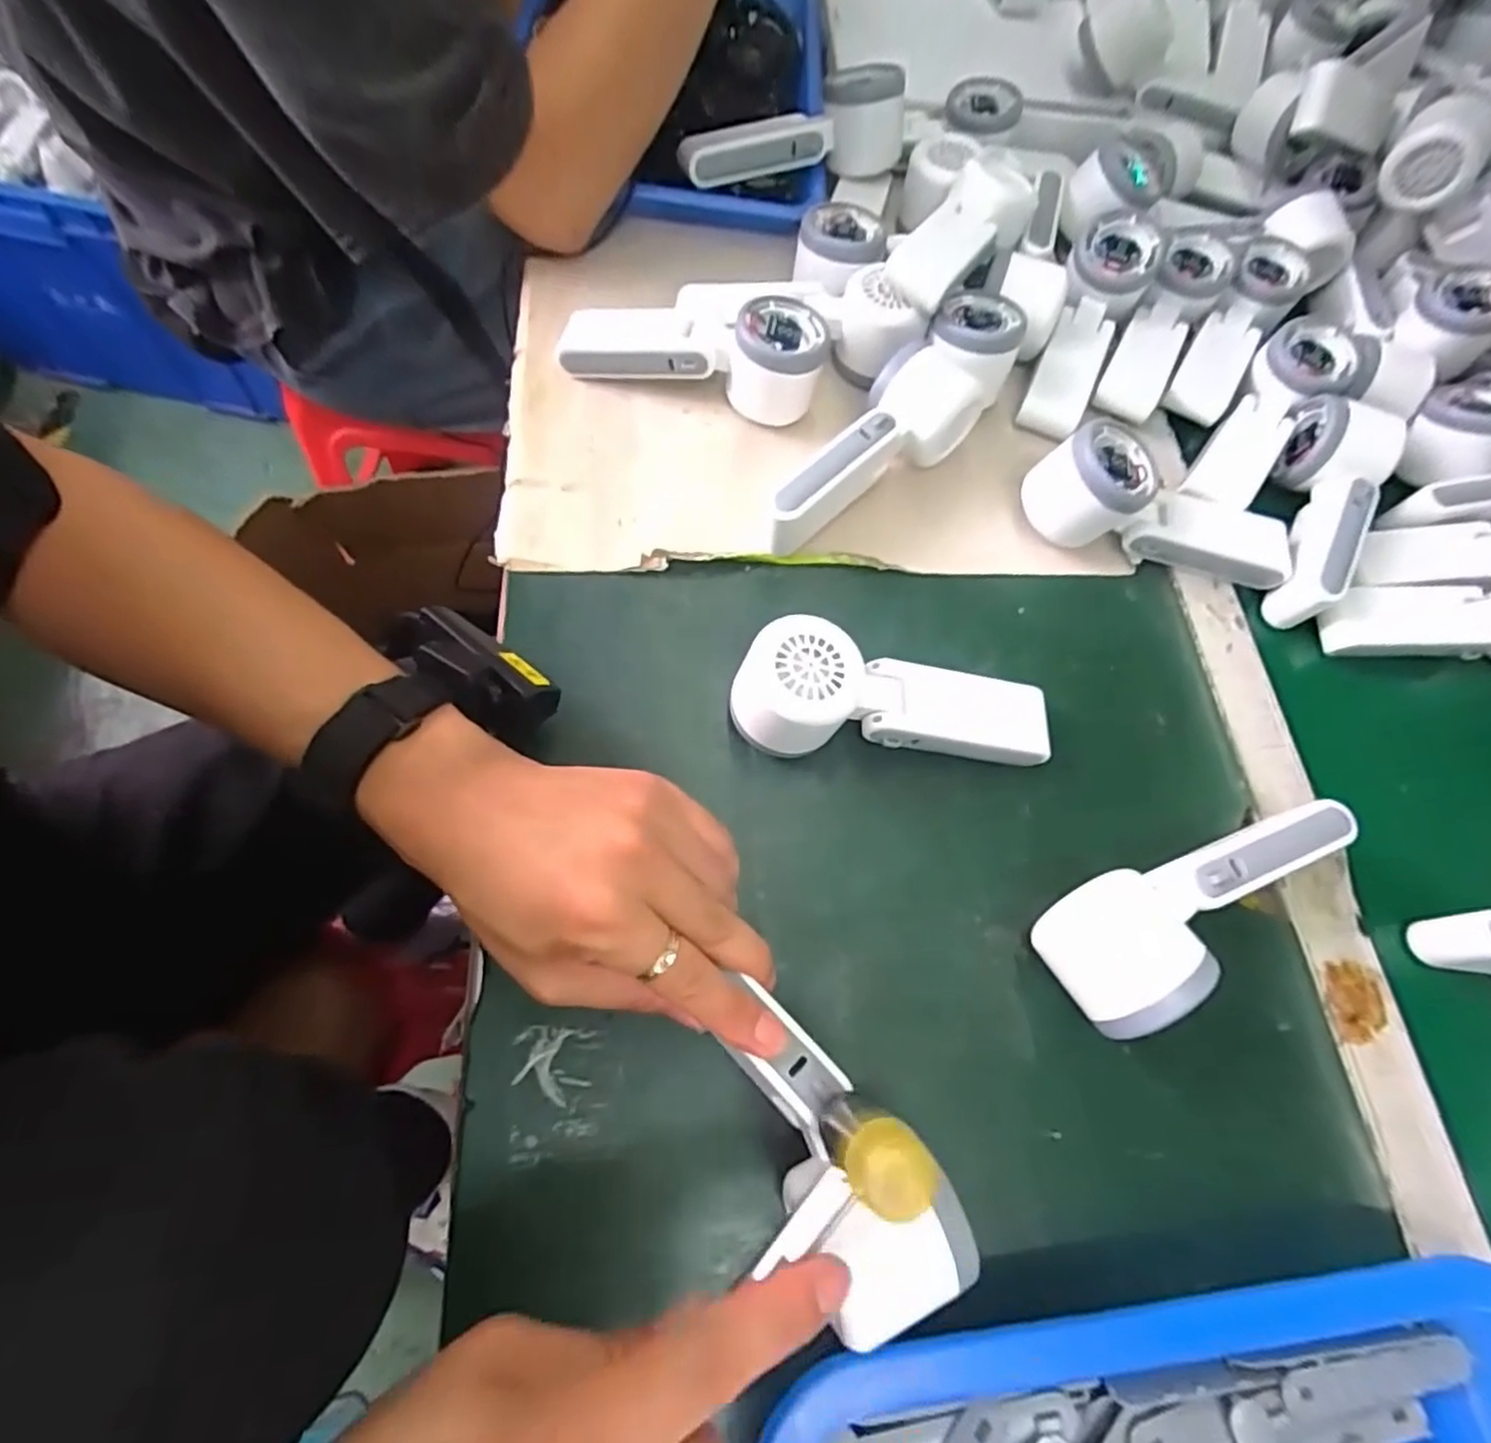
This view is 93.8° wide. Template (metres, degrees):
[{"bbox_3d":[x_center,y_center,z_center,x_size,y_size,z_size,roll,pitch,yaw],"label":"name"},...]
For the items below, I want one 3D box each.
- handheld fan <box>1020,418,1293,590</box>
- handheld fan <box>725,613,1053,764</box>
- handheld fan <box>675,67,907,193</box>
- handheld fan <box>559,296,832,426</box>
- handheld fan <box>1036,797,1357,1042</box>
[{"bbox_3d":[0.254,-0.125,0.426,0.163,0.052,0.050,15,68,-9],"label":"handheld fan"},{"bbox_3d":[0.075,-0.009,0.361,0.165,0.048,0.053,7,68,-14],"label":"handheld fan"},{"bbox_3d":[0.037,-0.425,0.514,0.172,0.073,0.058,-12,66,-13],"label":"handheld fan"},{"bbox_3d":[-0.034,-0.235,0.438,0.165,0.053,0.053,13,65,-1],"label":"handheld fan"},{"bbox_3d":[0.214,0.078,0.326,0.170,0.049,0.056,-24,71,-16],"label":"handheld fan"}]

